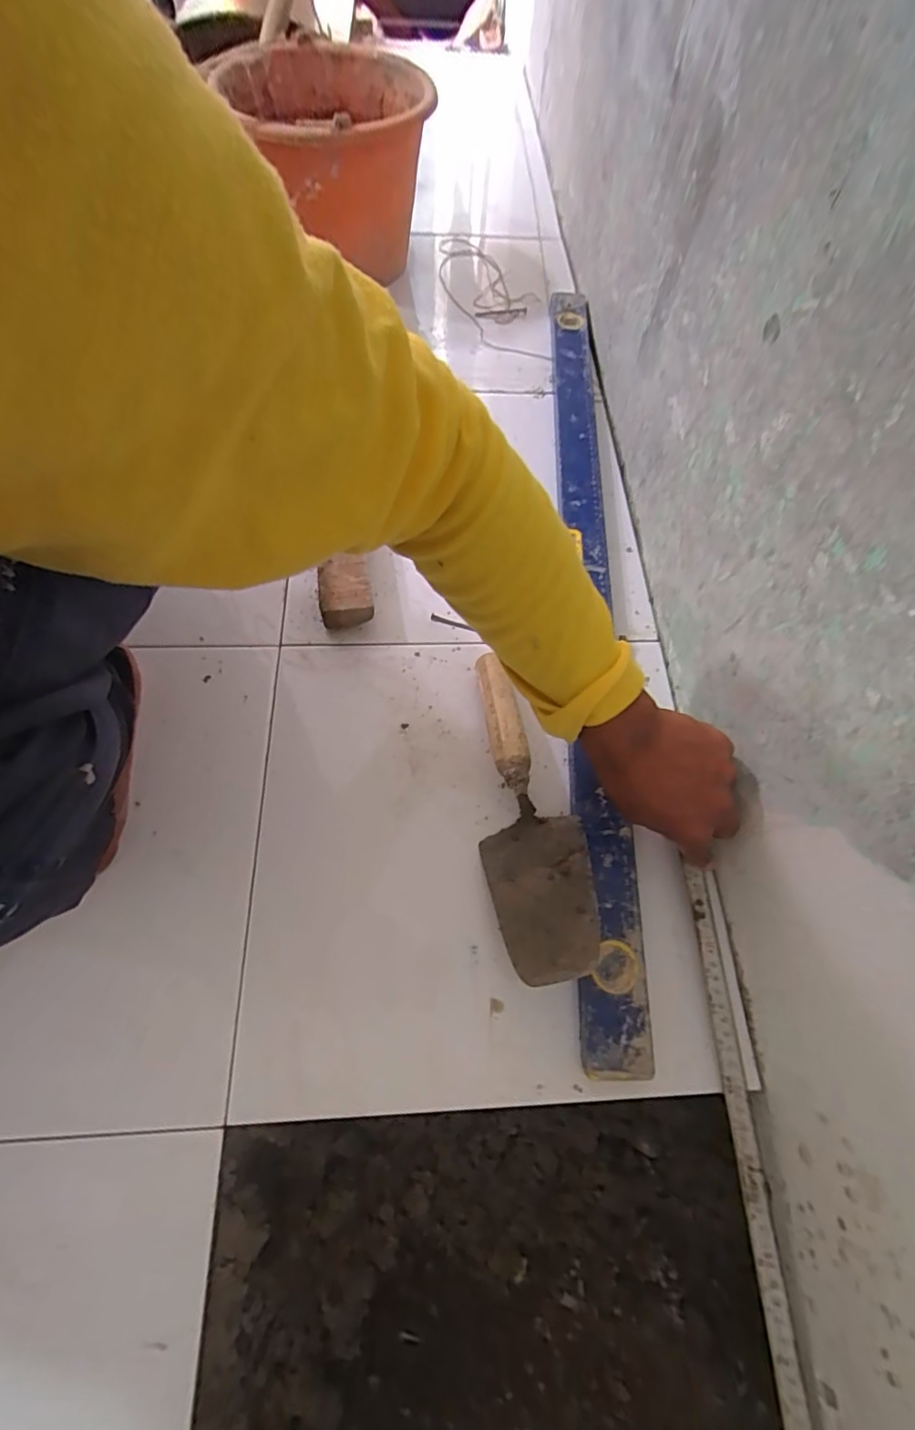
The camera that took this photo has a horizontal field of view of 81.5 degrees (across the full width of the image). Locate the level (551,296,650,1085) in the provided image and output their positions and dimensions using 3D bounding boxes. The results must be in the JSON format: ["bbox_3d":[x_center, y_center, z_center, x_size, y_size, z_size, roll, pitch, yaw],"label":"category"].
[{"bbox_3d":[0.143,-0.174,0.593,0.052,0.030,0.975,4,65,-1],"label":"level"}]

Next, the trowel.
[{"bbox_3d":[0.056,0.071,0.457,0.082,0.064,0.281,-7,66,-6],"label":"trowel"}]

